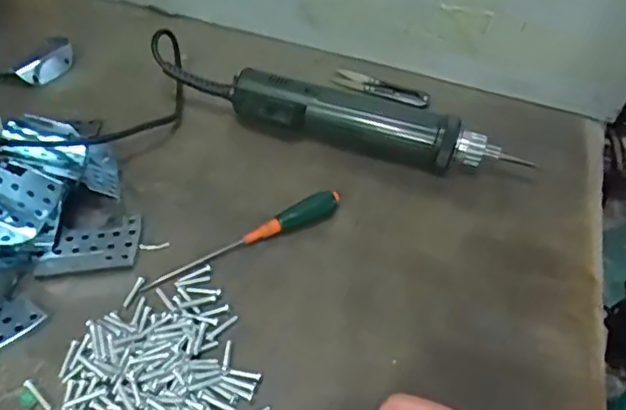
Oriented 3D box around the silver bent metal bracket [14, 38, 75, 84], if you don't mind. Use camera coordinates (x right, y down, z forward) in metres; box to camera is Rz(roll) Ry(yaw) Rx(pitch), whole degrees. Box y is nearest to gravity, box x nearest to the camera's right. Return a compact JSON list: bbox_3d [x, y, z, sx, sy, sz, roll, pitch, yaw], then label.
[{"bbox_3d":[-0.233,-0.125,0.504,0.023,0.019,0.053,17,48,10],"label":"silver bent metal bracket"}]

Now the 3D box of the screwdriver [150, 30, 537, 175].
[{"bbox_3d":[0.013,-0.076,0.463,0.299,0.039,0.043,17,48,10],"label":"screwdriver"}]

